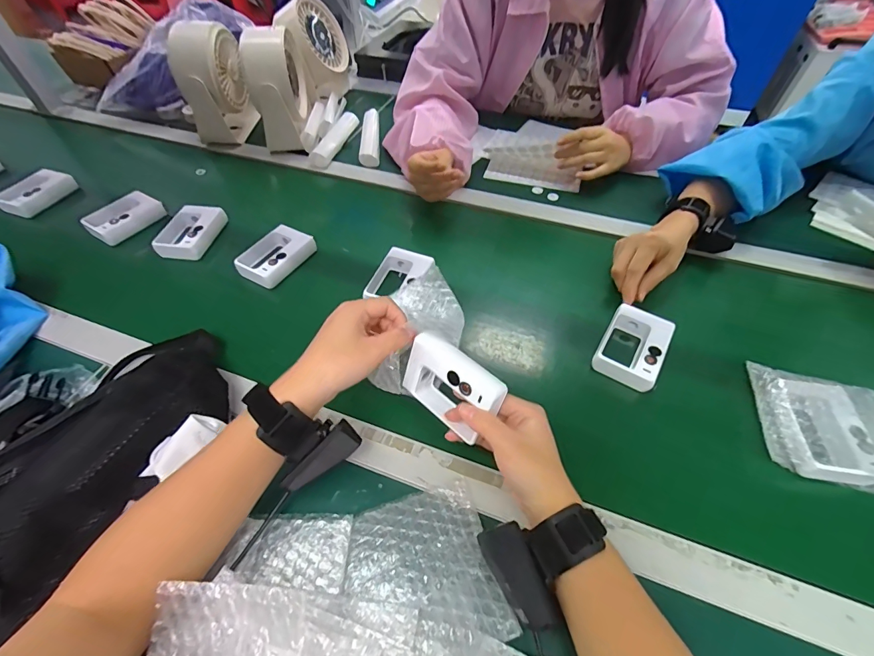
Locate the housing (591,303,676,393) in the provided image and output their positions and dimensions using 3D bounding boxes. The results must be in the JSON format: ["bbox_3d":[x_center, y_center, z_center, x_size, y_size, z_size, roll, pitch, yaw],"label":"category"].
[{"bbox_3d":[0.230,0.020,0.462,0.066,0.024,0.099,26,56,20],"label":"housing"}]

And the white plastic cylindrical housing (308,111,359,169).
[{"bbox_3d":[-0.194,-0.371,0.778,0.043,0.037,0.168,12,52,10],"label":"white plastic cylindrical housing"}]

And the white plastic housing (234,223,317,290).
[{"bbox_3d":[-0.233,-0.106,0.572,0.071,0.028,0.104,24,55,19],"label":"white plastic housing"}]

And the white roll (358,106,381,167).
[{"bbox_3d":[-0.130,-0.374,0.772,0.038,0.034,0.167,-3,51,-1],"label":"white roll"}]

